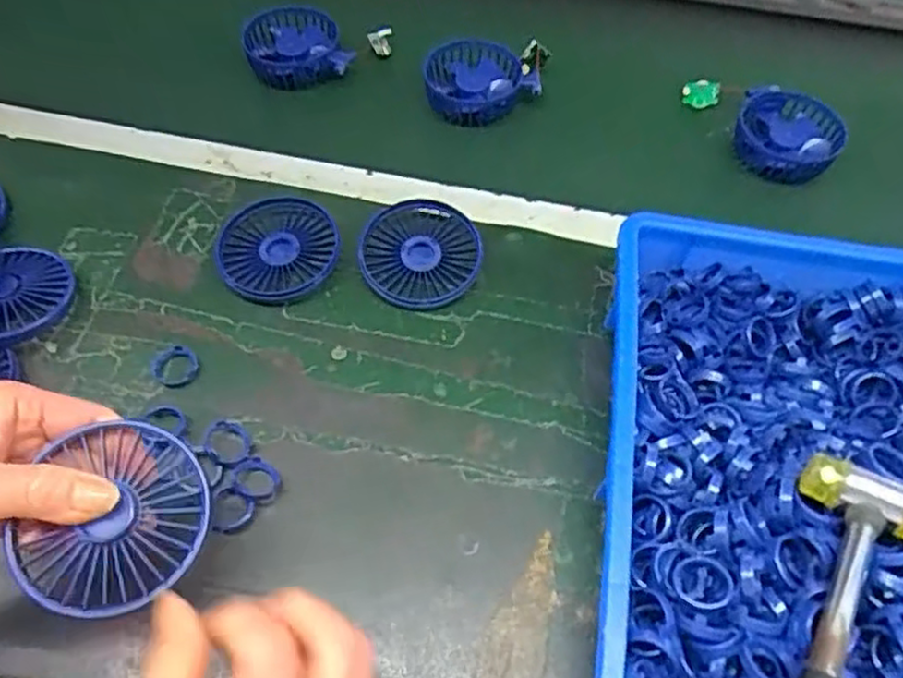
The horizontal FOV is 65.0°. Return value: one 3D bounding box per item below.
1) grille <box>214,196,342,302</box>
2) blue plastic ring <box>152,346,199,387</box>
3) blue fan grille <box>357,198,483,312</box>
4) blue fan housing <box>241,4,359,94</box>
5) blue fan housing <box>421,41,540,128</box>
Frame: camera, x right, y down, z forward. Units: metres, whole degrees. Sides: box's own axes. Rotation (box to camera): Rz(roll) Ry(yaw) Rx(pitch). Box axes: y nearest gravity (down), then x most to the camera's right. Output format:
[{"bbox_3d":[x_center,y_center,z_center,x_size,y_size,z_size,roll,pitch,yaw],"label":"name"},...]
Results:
[{"bbox_3d":[-0.125,-0.066,0.517,0.086,0.017,0.080,1,56,-1],"label":"grille"},{"bbox_3d":[-0.183,0.019,0.471,0.028,0.007,0.027,1,56,-1],"label":"blue plastic ring"},{"bbox_3d":[-0.022,-0.064,0.518,0.084,0.017,0.089,1,56,-1],"label":"blue fan grille"},{"bbox_3d":[-0.154,-0.291,0.702,0.092,0.047,0.092,1,56,-1],"label":"blue fan housing"},{"bbox_3d":[0.022,-0.243,0.669,0.096,0.029,0.096,1,56,-1],"label":"blue fan housing"}]

